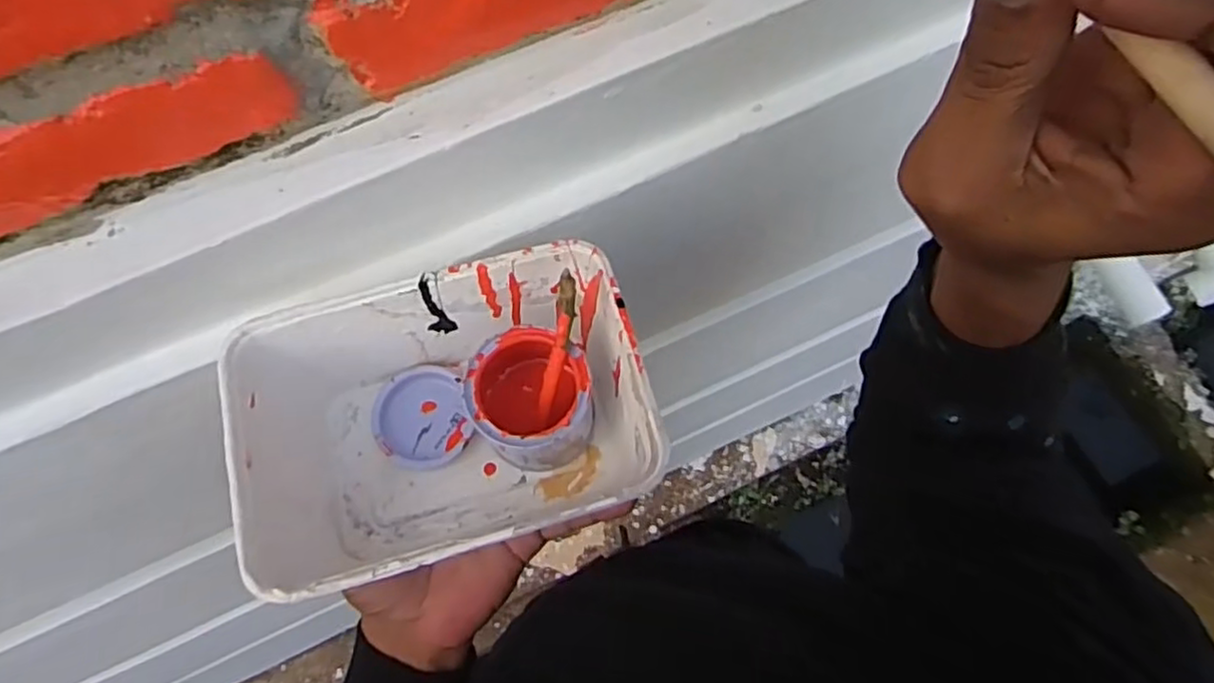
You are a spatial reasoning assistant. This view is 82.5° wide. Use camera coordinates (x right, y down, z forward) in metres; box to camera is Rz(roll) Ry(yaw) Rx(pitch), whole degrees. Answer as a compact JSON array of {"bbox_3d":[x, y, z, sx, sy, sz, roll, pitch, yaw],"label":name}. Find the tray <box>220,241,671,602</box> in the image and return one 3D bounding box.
[{"bbox_3d":[-0.070,0.039,0.325,0.171,0.076,0.120,-16,71,-6],"label":"tray"}]

